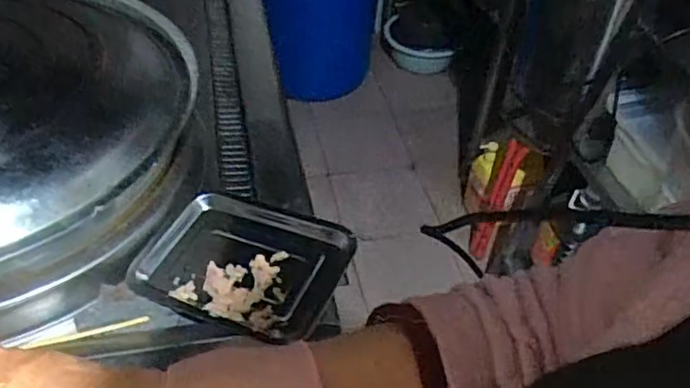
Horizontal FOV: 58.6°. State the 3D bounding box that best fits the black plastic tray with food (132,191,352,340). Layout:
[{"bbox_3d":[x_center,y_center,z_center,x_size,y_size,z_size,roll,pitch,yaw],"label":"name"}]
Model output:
[{"bbox_3d":[-0.129,0.086,0.772,0.239,0.045,0.183,19,47,15],"label":"black plastic tray with food"}]

